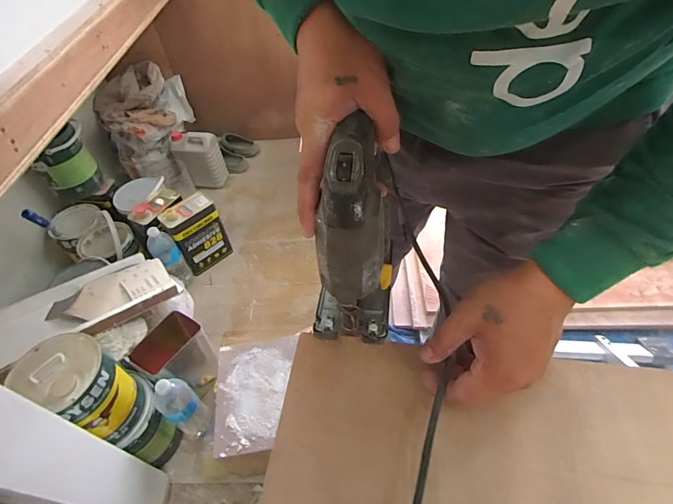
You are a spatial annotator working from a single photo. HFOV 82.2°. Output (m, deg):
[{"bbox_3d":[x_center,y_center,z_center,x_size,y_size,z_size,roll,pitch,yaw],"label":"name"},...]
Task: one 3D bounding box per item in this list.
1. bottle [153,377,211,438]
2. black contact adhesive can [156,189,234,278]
[{"bbox_3d":[-0.368,0.379,0.938,0.066,0.239,0.080,29,57,26],"label":"bottle"},{"bbox_3d":[-0.478,-0.058,1.332,0.164,0.247,0.098,-37,56,-24],"label":"black contact adhesive can"}]

